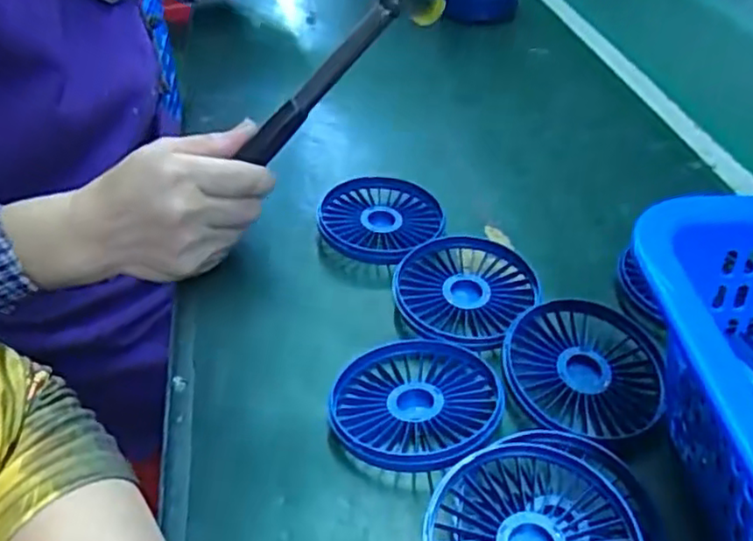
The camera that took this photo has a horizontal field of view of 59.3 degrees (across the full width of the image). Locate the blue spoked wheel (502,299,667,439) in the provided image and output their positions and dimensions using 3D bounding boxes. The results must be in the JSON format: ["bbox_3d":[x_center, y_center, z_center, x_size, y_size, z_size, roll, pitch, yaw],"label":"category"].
[{"bbox_3d":[0.114,0.053,0.362,0.088,0.024,0.079,-6,43,-6],"label":"blue spoked wheel"}]

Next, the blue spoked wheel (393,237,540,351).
[{"bbox_3d":[0.053,0.014,0.413,0.083,0.022,0.086,0,43,0],"label":"blue spoked wheel"}]

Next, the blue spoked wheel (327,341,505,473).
[{"bbox_3d":[0.020,0.067,0.342,0.085,0.022,0.087,0,43,0],"label":"blue spoked wheel"}]

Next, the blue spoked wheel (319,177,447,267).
[{"bbox_3d":[0.004,-0.036,0.465,0.086,0.022,0.086,0,43,0],"label":"blue spoked wheel"}]

